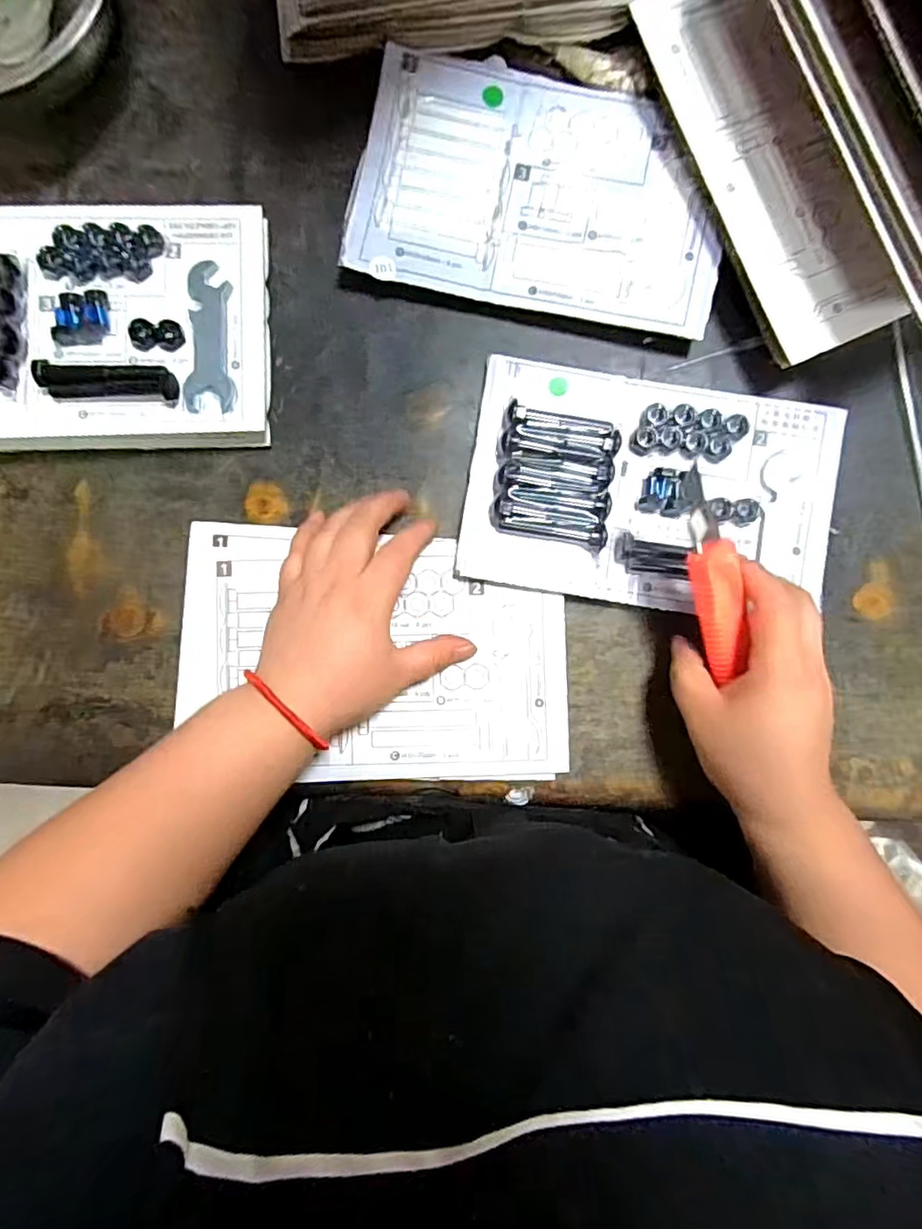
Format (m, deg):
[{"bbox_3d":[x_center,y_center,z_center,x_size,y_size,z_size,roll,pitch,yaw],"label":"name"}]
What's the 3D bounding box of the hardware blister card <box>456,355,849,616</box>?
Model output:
[{"bbox_3d":[0.126,-0.081,0.376,0.236,0.021,0.149,9,90,0],"label":"hardware blister card"}]

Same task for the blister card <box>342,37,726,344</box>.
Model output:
[{"bbox_3d":[0.053,-0.275,0.380,0.233,0.015,0.149,12,90,0],"label":"blister card"}]

